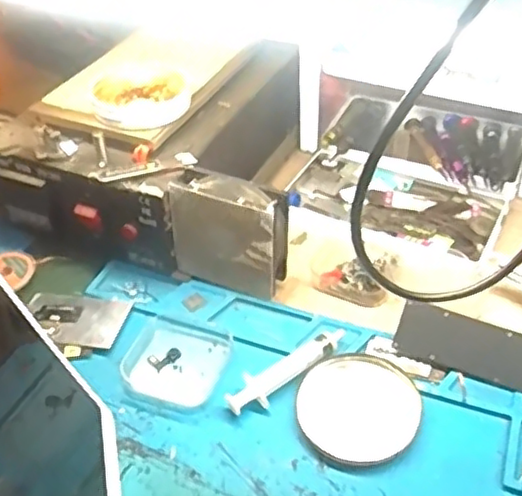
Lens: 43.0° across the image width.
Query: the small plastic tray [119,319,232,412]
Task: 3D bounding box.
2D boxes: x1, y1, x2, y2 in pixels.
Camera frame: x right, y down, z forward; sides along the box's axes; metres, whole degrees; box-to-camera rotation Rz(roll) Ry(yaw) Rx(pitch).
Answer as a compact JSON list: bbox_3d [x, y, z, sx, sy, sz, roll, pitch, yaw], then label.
[{"bbox_3d":[-0.056,0.076,0.449,0.065,0.010,0.065,10,44,16],"label":"small plastic tray"}]

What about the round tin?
[{"bbox_3d":[0.061,0.098,0.413,0.076,0.007,0.075,-2,42,2],"label":"round tin"}]

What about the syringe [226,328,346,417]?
[{"bbox_3d":[0.019,0.078,0.434,0.093,0.013,0.020,-32,49,-27],"label":"syringe"}]

